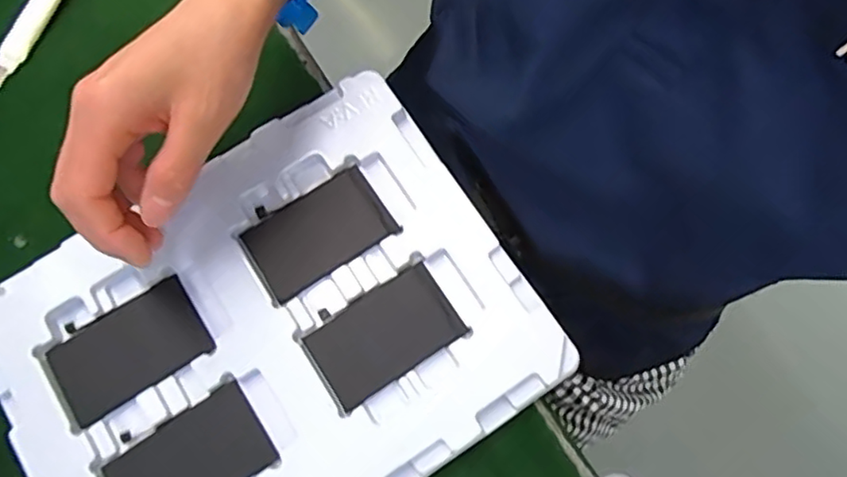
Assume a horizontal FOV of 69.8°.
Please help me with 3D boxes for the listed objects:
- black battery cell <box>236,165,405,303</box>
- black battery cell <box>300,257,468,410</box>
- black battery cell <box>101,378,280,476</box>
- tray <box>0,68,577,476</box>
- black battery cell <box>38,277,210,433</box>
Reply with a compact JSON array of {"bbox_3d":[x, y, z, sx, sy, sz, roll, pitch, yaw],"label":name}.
[{"bbox_3d":[-0.062,-0.005,0.354,0.079,0.005,0.051,-34,77,-9],"label":"black battery cell"},{"bbox_3d":[-0.022,0.053,0.341,0.080,0.005,0.050,-33,77,-9],"label":"black battery cell"},{"bbox_3d":[-0.124,0.118,0.322,0.081,0.004,0.049,-34,77,-9],"label":"black battery cell"},{"bbox_3d":[-0.086,0.054,0.336,0.271,0.016,0.212,-33,76,-7],"label":"tray"},{"bbox_3d":[-0.164,0.061,0.338,0.079,0.007,0.051,-33,77,-9],"label":"black battery cell"}]

